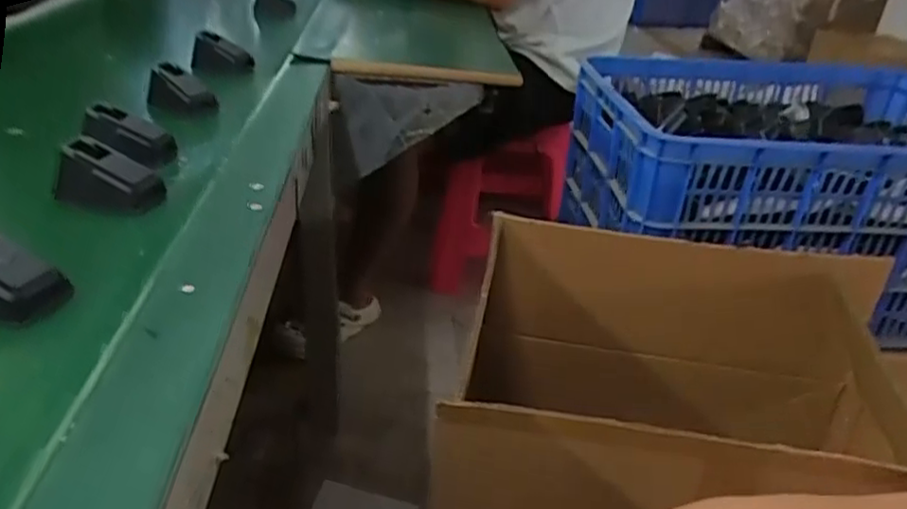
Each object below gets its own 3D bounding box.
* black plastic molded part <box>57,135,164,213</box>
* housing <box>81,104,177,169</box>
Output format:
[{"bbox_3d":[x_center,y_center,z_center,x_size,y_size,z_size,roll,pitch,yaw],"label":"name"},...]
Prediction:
[{"bbox_3d":[-0.250,-0.055,0.487,0.069,0.035,0.045,11,30,11],"label":"black plastic molded part"},{"bbox_3d":[-0.272,-0.101,0.566,0.074,0.023,0.038,26,23,-22],"label":"housing"}]

